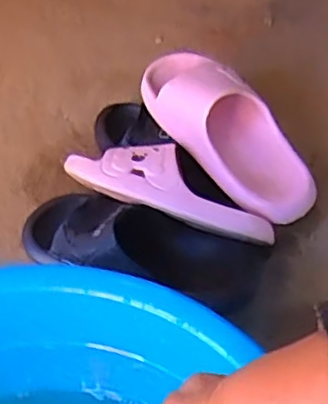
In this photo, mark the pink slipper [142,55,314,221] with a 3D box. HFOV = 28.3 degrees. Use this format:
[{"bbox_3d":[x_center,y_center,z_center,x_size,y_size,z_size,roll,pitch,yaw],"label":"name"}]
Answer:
[{"bbox_3d":[0.071,-0.081,0.727,0.092,0.063,0.248,-36,74,-22],"label":"pink slipper"}]

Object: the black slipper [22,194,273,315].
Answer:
[{"bbox_3d":[-0.028,0.043,0.718,0.266,0.075,0.098,13,54,15],"label":"black slipper"}]

